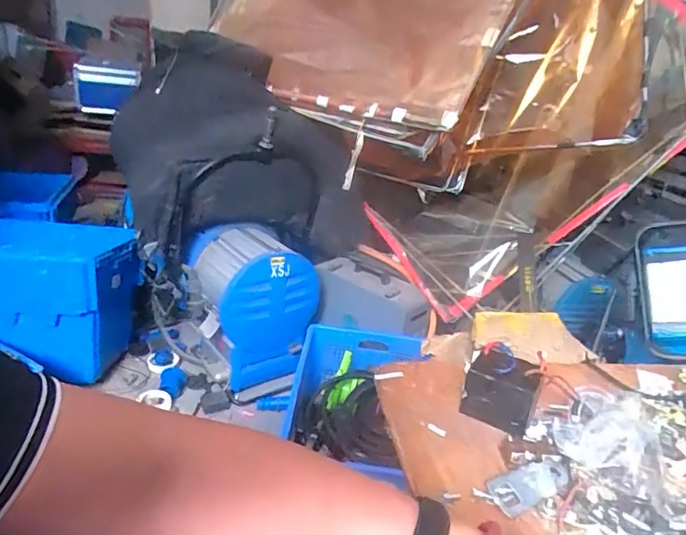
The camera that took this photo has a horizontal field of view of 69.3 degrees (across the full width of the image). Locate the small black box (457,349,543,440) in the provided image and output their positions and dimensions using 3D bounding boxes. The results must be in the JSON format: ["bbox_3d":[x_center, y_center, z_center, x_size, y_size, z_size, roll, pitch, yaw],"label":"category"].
[{"bbox_3d":[0.204,0.157,0.639,0.084,0.073,0.066,20,24,28],"label":"small black box"}]

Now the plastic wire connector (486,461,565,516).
[{"bbox_3d":[0.200,0.235,0.537,0.100,0.018,0.041,-7,26,-33],"label":"plastic wire connector"}]

